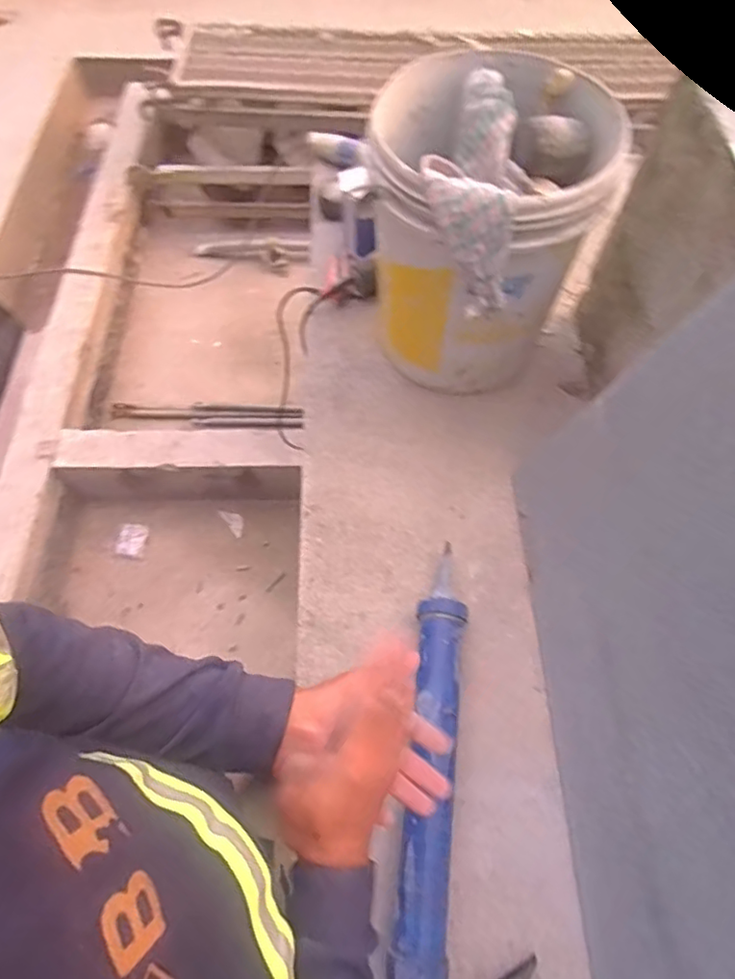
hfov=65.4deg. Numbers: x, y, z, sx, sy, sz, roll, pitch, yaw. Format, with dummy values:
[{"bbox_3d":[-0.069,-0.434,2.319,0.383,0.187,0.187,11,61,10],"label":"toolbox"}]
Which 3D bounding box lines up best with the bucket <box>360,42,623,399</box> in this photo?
[{"bbox_3d":[0.146,-0.336,0.809,0.286,0.354,0.331,21,63,10],"label":"bucket"}]

